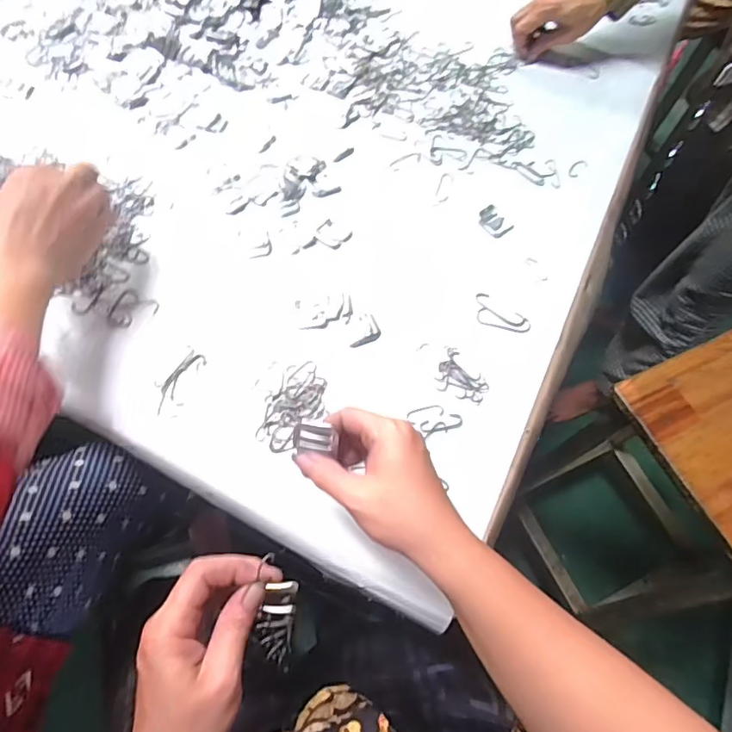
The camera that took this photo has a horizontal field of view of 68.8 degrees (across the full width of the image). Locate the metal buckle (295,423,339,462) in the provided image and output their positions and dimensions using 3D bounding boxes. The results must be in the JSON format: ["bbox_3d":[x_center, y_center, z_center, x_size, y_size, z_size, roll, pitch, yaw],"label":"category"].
[{"bbox_3d":[-0.034,0.049,0.354,0.027,0.007,0.018,7,62,0],"label":"metal buckle"}]

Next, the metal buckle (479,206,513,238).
[{"bbox_3d":[0.137,-0.155,0.570,0.028,0.005,0.037,-30,68,-18],"label":"metal buckle"}]

